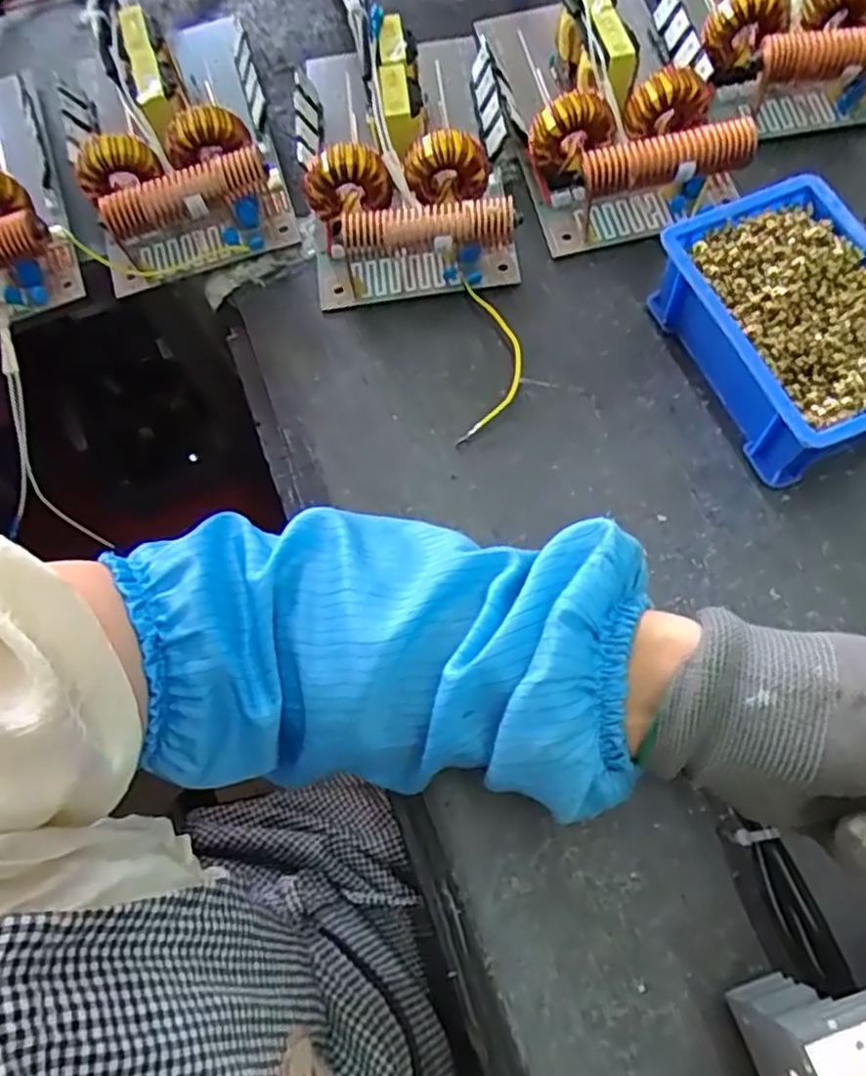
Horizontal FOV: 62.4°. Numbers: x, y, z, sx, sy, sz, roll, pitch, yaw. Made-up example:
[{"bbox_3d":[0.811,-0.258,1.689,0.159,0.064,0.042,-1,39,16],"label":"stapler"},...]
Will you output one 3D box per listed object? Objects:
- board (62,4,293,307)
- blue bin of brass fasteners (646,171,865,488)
[{"bbox_3d":[-0.166,-0.251,0.451,0.135,0.060,0.160,-19,70,-4],"label":"board"},{"bbox_3d":[0.193,-0.112,0.385,0.106,0.055,0.149,-19,70,-4],"label":"blue bin of brass fasteners"}]

